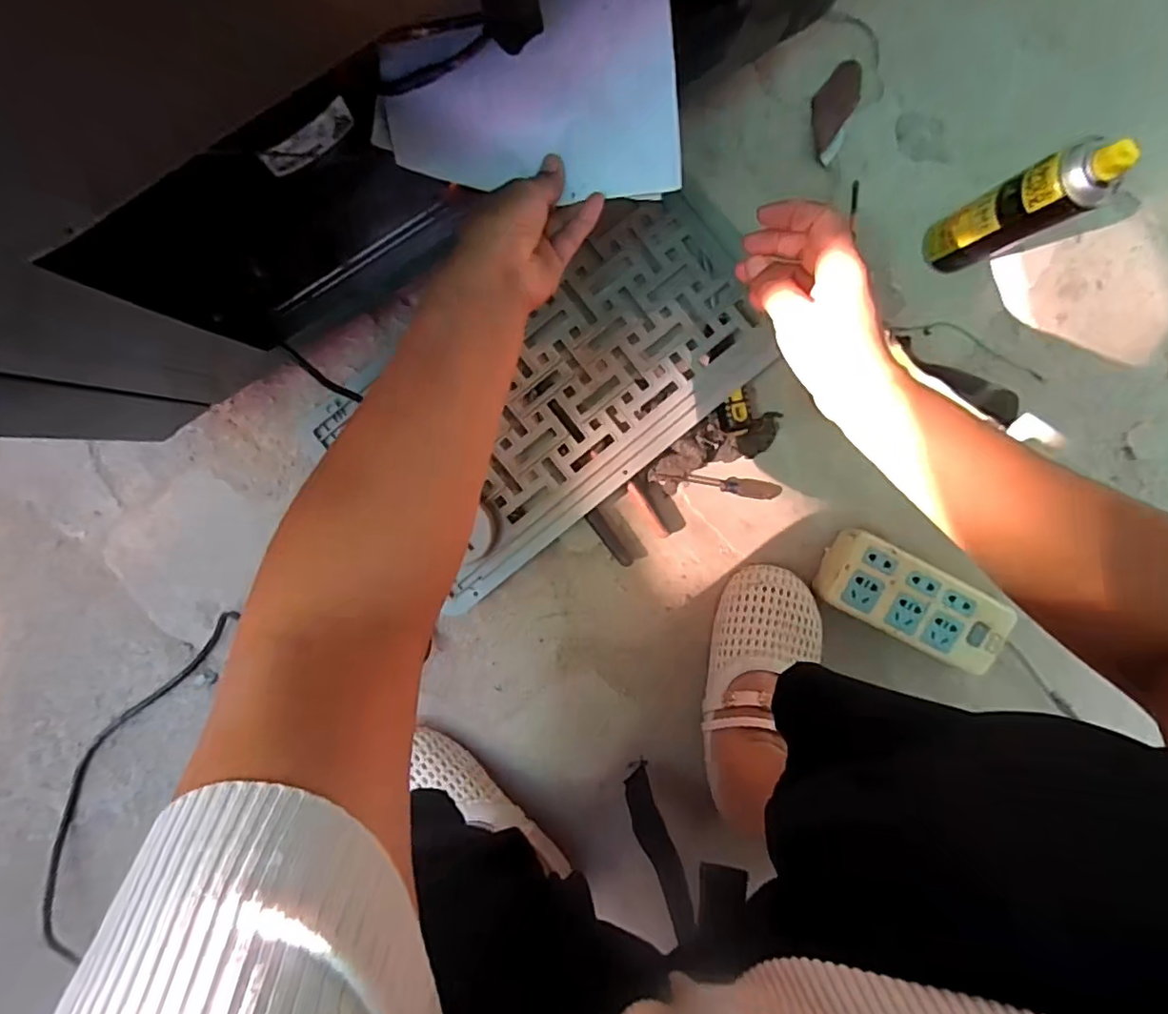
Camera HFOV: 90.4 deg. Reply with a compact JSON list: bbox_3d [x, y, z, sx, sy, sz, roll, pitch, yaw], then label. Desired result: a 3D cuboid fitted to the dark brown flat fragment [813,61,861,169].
[{"bbox_3d":[0.231,-0.367,0.537,0.039,0.005,0.090,22,93,-6],"label":"dark brown flat fragment"}]

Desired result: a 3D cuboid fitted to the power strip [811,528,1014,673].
[{"bbox_3d":[0.321,0.092,0.564,0.183,0.027,0.078,26,92,-7],"label":"power strip"}]

